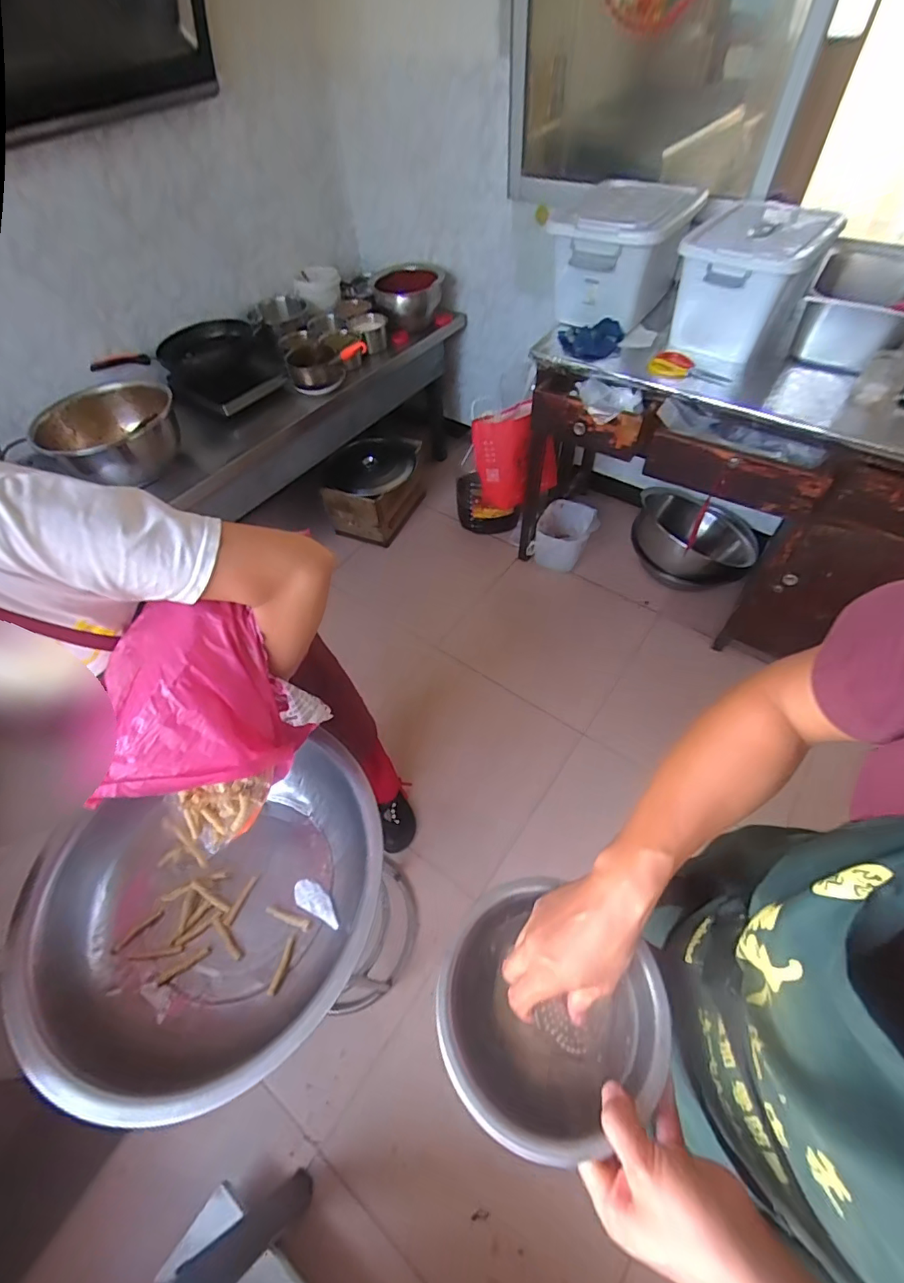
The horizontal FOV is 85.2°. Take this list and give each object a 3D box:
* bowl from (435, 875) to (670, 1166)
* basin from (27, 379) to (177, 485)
[{"bbox_3d":[0.079,0.326,0.430,0.177,0.075,0.164,-2,54,3],"label":"bowl"},{"bbox_3d":[-1.041,-0.650,1.514,0.389,0.160,0.383,-26,57,-13],"label":"basin"}]

